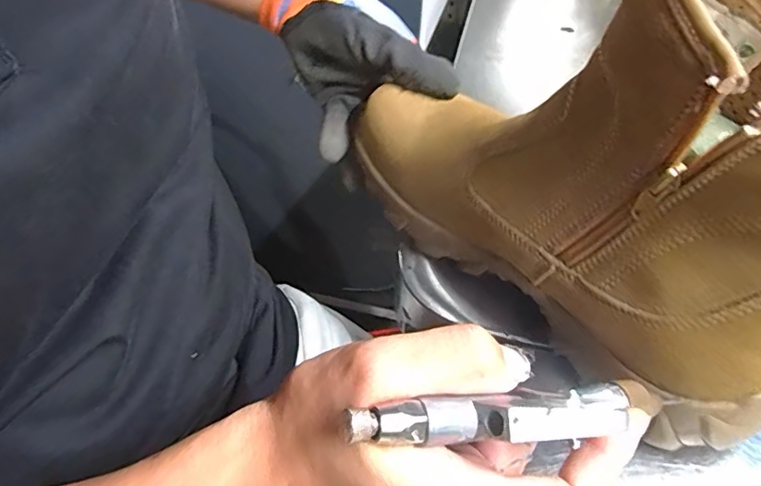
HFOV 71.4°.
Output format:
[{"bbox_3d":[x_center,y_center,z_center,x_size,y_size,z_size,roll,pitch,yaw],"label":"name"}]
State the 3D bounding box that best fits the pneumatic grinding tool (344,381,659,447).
[{"bbox_3d":[0.037,0.052,0.160,0.091,0.015,0.016,-3,46,-4],"label":"pneumatic grinding tool"}]

